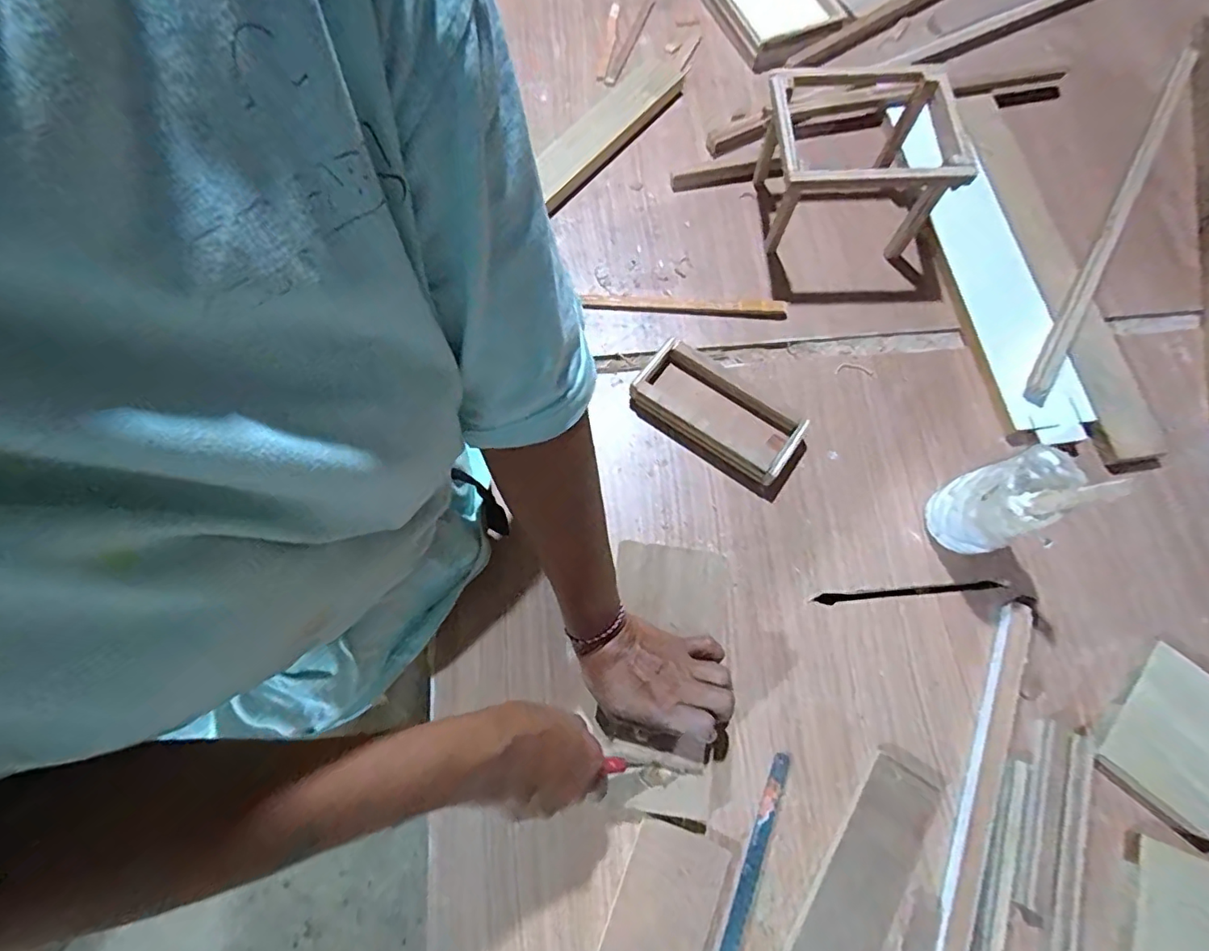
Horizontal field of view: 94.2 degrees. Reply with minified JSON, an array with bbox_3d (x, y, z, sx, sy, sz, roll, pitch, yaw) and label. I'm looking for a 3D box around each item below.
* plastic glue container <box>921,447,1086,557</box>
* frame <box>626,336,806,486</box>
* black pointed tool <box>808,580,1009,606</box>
[{"bbox_3d":[0.327,0.023,0.472,0.061,0.106,0.060,-28,73,-9],"label":"plastic glue container"},{"bbox_3d":[0.109,-0.063,0.541,0.160,0.034,0.076,35,75,12],"label":"frame"},{"bbox_3d":[0.274,0.106,0.508,0.173,0.005,0.010,-4,71,-1],"label":"black pointed tool"}]

